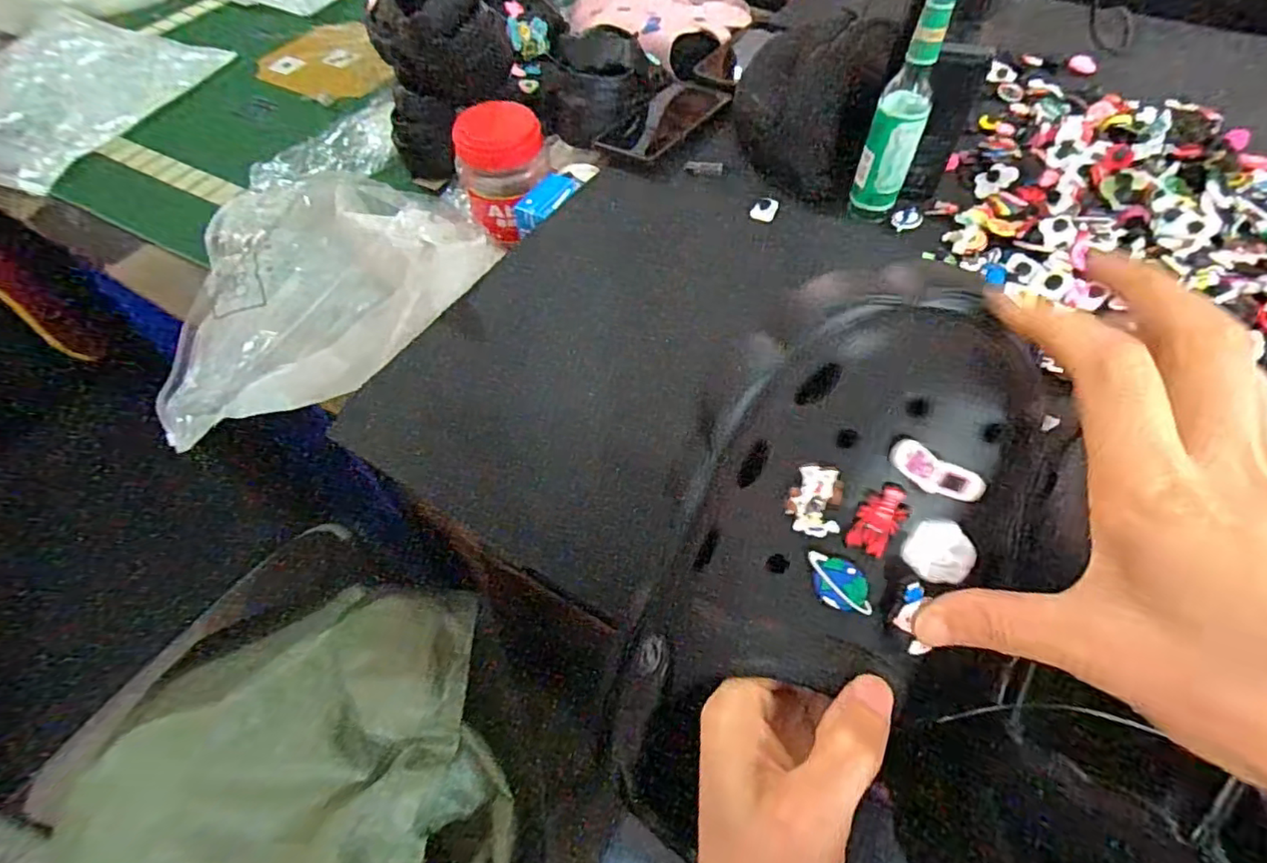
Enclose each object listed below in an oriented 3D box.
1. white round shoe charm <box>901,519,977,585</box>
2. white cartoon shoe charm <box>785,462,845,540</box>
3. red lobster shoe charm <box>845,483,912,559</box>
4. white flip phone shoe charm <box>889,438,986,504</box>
[{"bbox_3d":[0.112,0.044,0.217,0.022,0.010,0.022,-1,87,10],"label":"white round shoe charm"},{"bbox_3d":[0.069,0.026,0.225,0.019,0.004,0.026,6,88,14],"label":"white cartoon shoe charm"},{"bbox_3d":[0.090,0.032,0.218,0.015,0.004,0.027,30,97,10],"label":"red lobster shoe charm"},{"bbox_3d":[0.108,0.015,0.212,0.035,0.013,0.004,27,18,-1],"label":"white flip phone shoe charm"}]

